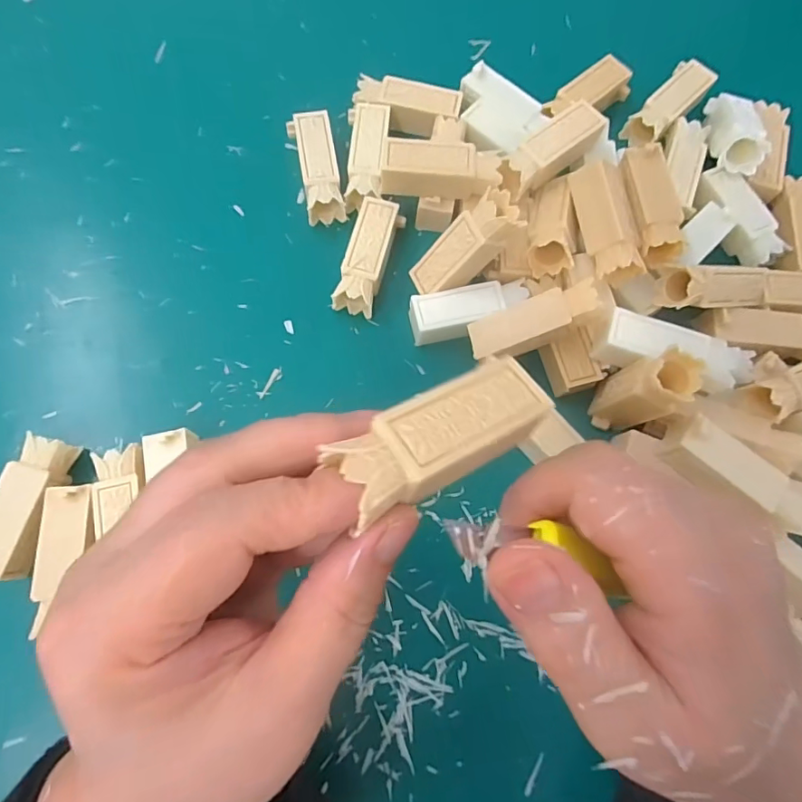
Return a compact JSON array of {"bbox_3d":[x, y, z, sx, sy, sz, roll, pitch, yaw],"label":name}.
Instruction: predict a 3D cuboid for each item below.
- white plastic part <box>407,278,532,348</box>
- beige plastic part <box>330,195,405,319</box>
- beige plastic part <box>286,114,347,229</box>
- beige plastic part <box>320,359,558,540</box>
[{"bbox_3d":[0.035,-0.045,0.265,0.062,0.020,0.024,-11,75,-5],"label":"white plastic part"},{"bbox_3d":[-0.017,-0.076,0.272,0.022,0.020,0.060,18,74,3],"label":"beige plastic part"},{"bbox_3d":[-0.047,-0.130,0.286,0.022,0.019,0.059,-11,75,-5],"label":"beige plastic part"},{"bbox_3d":[0.010,0.009,0.135,0.061,0.019,0.022,-27,76,-27],"label":"beige plastic part"}]

